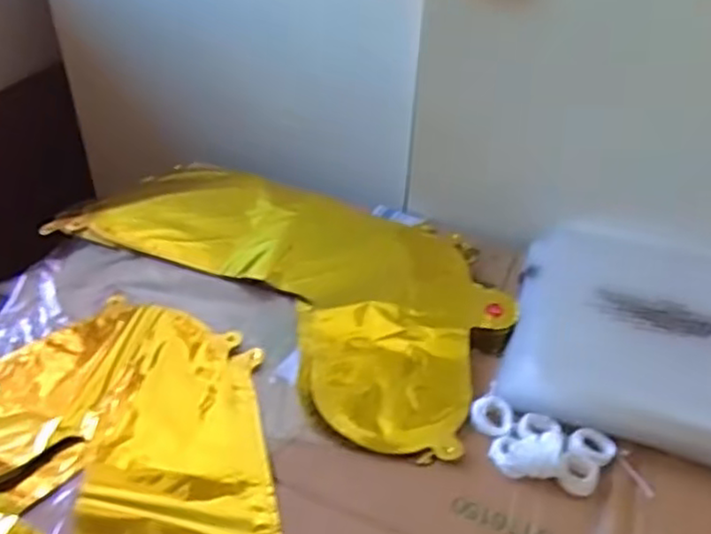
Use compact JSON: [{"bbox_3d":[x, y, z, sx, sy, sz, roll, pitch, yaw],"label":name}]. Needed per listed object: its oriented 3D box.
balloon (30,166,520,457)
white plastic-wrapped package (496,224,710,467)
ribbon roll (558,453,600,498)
[{"bbox_3d":[-0.059,-0.007,0.605,0.401,0.013,0.233,24,45,23],"label":"balloon"},{"bbox_3d":[0.242,0.047,0.543,0.222,0.038,0.245,15,42,13],"label":"white plastic-wrapped package"},{"bbox_3d":[0.145,0.135,0.454,0.025,0.012,0.024,2,40,-1],"label":"ribbon roll"}]

